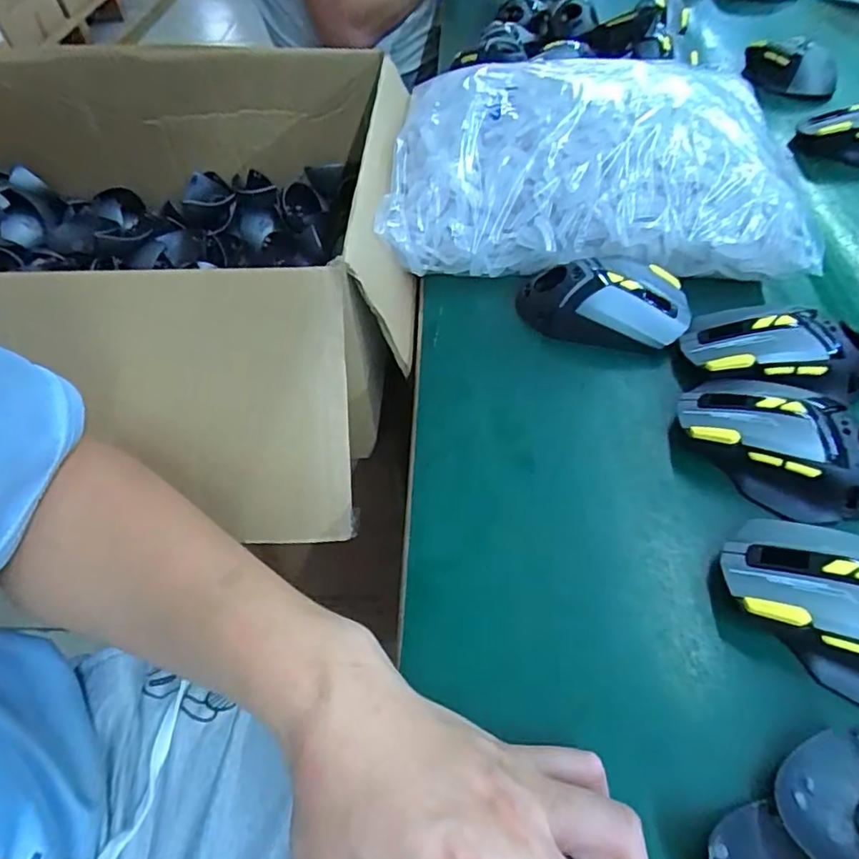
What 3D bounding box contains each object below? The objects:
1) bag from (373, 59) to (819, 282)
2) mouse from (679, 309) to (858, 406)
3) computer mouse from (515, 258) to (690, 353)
[{"bbox_3d":[0.124,-0.212,0.466,0.306,0.095,0.202,2,53,6],"label":"bag"},{"bbox_3d":[0.230,-0.050,0.368,0.119,0.038,0.064,10,54,12],"label":"mouse"},{"bbox_3d":[0.126,-0.094,0.413,0.116,0.041,0.062,15,55,15],"label":"computer mouse"}]

